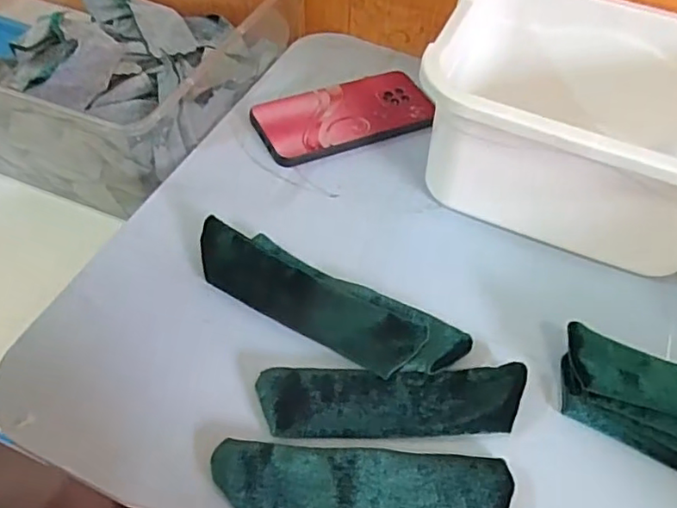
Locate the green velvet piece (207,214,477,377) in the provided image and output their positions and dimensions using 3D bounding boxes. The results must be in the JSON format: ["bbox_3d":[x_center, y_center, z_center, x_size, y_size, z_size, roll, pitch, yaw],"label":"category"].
[{"bbox_3d":[-0.012,0.032,0.413,0.198,0.028,0.054,24,55,17],"label":"green velvet piece"}]

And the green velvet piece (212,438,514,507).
[{"bbox_3d":[0.014,0.133,0.339,0.169,0.009,0.041,2,52,1],"label":"green velvet piece"}]

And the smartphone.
[{"bbox_3d":[0.007,-0.129,0.544,0.163,0.012,0.076,-20,55,-16],"label":"smartphone"}]

